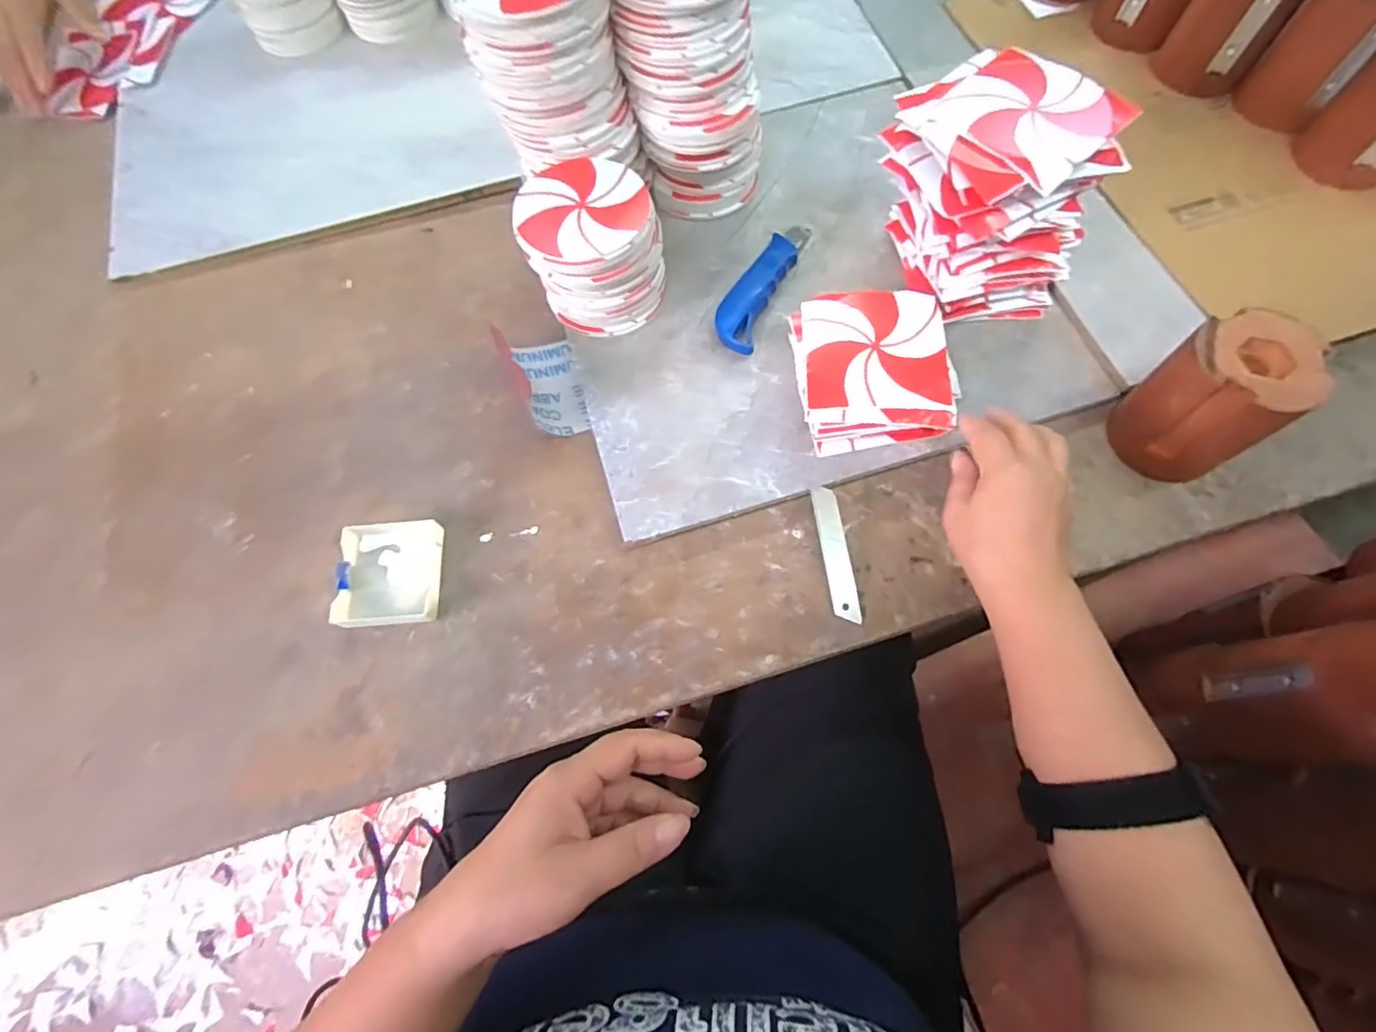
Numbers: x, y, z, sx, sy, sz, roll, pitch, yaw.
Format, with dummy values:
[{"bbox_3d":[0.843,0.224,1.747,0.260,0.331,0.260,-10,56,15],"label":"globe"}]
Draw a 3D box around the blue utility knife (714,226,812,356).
[{"bbox_3d":[0.063,-0.202,0.507,0.038,0.024,0.153,22,72,10],"label":"blue utility knife"}]

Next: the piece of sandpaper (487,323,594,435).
[{"bbox_3d":[-0.121,-0.114,0.505,0.057,0.024,0.106,-19,70,-4],"label":"piece of sandpaper"}]

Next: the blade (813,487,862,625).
[{"bbox_3d":[0.108,0.028,0.435,0.018,0.004,0.098,-9,78,4],"label":"blade"}]

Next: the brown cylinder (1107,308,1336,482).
[{"bbox_3d":[0.359,-0.080,0.412,0.070,0.097,0.077,-36,72,-10],"label":"brown cylinder"}]

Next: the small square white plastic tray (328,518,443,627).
[{"bbox_3d":[-0.223,0.040,0.443,0.073,0.016,0.081,-7,69,0],"label":"small square white plastic tray"}]

